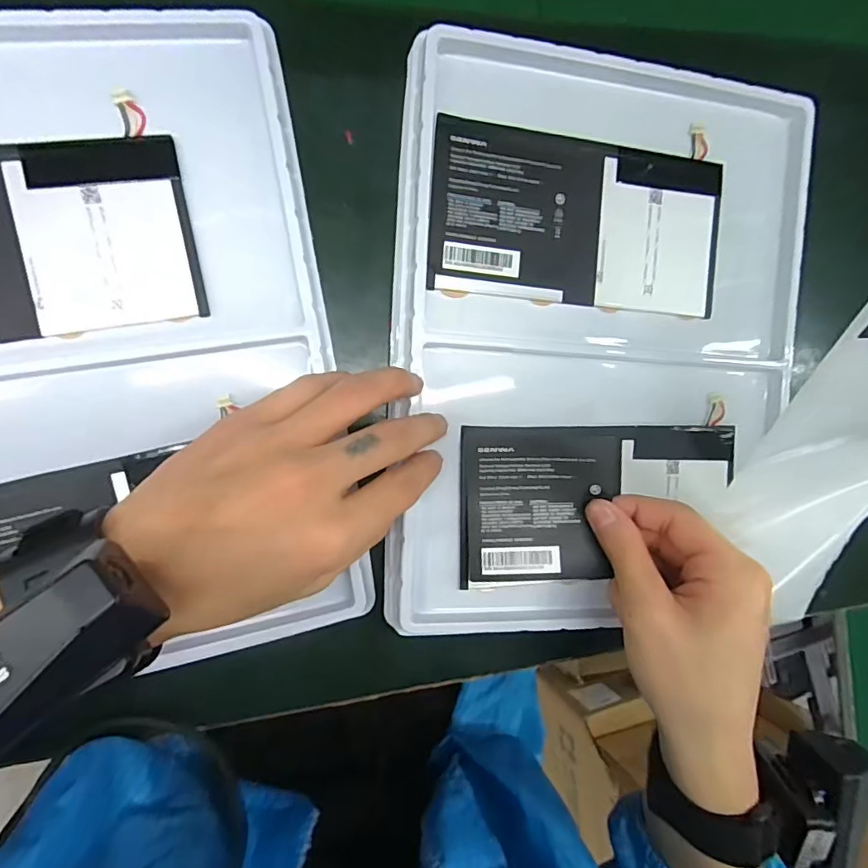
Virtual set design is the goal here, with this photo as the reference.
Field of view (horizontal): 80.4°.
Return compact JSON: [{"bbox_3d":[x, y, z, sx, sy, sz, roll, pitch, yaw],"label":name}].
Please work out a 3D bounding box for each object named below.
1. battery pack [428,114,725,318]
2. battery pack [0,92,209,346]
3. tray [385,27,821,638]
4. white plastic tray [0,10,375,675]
[{"bbox_3d":[0.085,-0.120,0.292,0.172,0.008,0.092,2,92,-11],"label":"battery pack"},{"bbox_3d":[-0.208,-0.093,0.245,0.169,0.007,0.098,-12,95,-10],"label":"battery pack"},{"bbox_3d":[0.101,-0.046,0.296,0.237,0.028,0.325,5,92,-10],"label":"tray"},{"bbox_3d":[-0.175,-0.035,0.256,0.239,0.022,0.317,-9,95,-9],"label":"white plastic tray"}]

